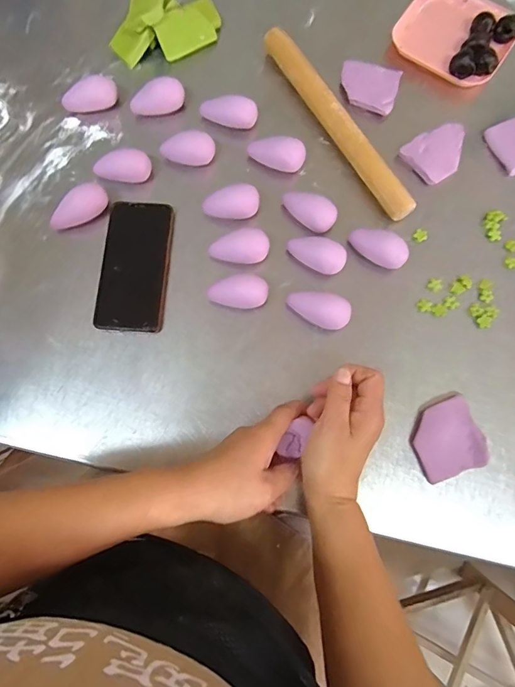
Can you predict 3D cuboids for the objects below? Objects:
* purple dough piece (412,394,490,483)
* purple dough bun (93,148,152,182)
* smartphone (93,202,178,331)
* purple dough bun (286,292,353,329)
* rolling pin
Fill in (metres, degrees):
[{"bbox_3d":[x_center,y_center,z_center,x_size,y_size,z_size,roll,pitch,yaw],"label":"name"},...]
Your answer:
[{"bbox_3d":[0.198,0.101,0.442,0.071,0.013,0.071,-19,77,-6],"label":"purple dough piece"},{"bbox_3d":[-0.162,-0.211,0.508,0.065,0.031,0.033,-3,76,-2],"label":"purple dough bun"},{"bbox_3d":[-0.139,-0.090,0.486,0.073,0.010,0.155,5,76,0],"label":"smartphone"},{"bbox_3d":[0.068,-0.038,0.469,0.068,0.030,0.035,21,77,4],"label":"purple dough bun"},{"bbox_3d":[0.094,-0.277,0.526,0.034,0.034,0.300,-30,78,-8],"label":"rolling pin"}]

